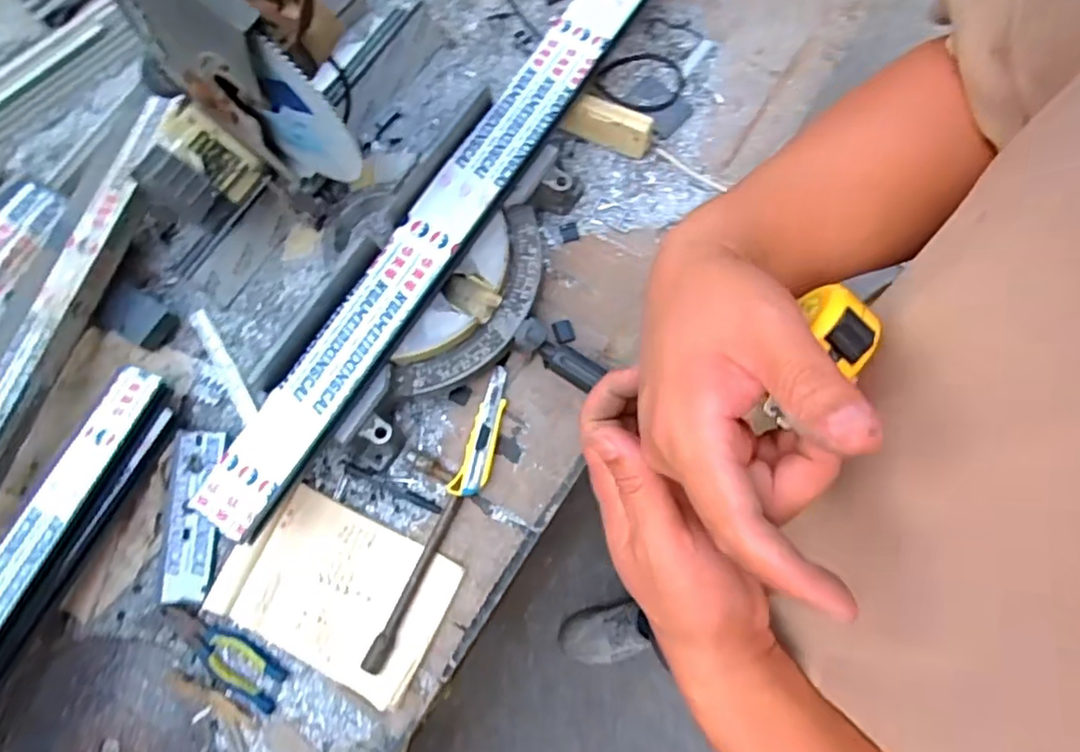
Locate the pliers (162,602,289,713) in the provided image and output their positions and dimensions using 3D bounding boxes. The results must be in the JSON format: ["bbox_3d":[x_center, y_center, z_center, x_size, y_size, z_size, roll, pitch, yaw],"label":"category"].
[{"bbox_3d":[-0.382,0.328,0.780,0.181,0.011,0.055,34,78,11],"label":"pliers"}]

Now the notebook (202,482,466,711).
[{"bbox_3d":[-0.246,0.251,0.776,0.260,0.019,0.173,23,75,8],"label":"notebook"}]

